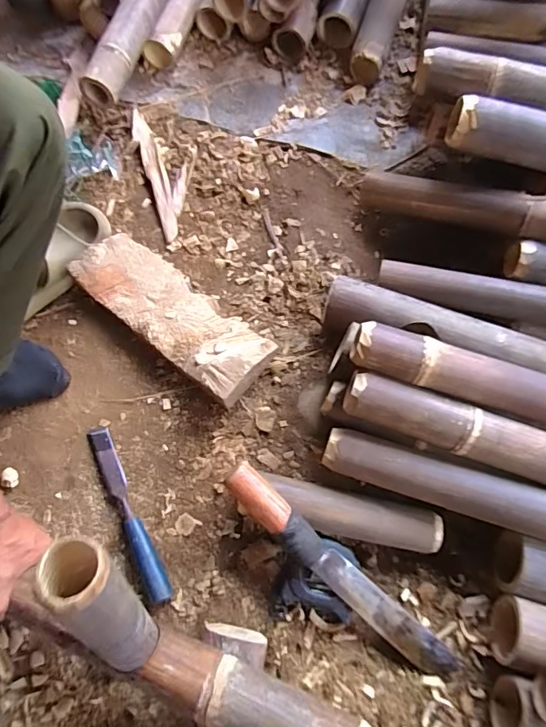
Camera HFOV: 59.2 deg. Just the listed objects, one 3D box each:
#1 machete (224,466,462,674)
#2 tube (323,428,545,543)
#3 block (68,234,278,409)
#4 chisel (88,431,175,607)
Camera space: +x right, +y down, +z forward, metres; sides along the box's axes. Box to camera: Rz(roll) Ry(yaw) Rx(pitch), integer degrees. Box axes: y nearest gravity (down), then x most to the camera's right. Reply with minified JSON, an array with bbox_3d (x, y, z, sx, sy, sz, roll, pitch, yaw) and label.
[{"bbox_3d":[0.079,0.241,0.546,0.343,0.020,0.040,43,77,-5],"label":"machete"},{"bbox_3d":[0.287,0.162,0.533,0.463,0.049,0.060,18,72,5],"label":"tube"},{"bbox_3d":[-0.137,-0.067,0.662,0.285,0.061,0.105,38,76,11],"label":"block"},{"bbox_3d":[-0.180,0.181,0.592,0.027,0.029,0.224,-27,74,-8],"label":"chisel"}]

